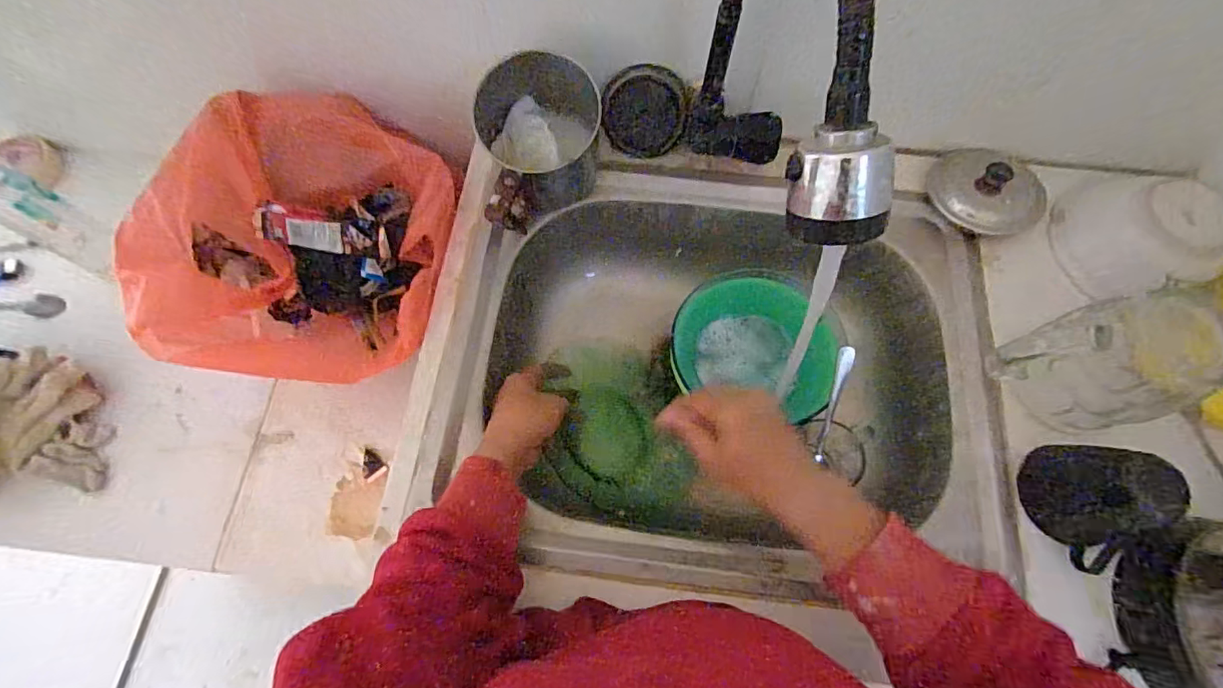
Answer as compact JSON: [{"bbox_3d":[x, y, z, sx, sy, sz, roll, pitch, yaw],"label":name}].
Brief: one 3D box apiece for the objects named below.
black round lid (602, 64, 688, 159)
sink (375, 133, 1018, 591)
[{"bbox_3d":[0.033,-0.228,0.521,0.081,0.083,0.009,-7,33,-5],"label":"black round lid"},{"bbox_3d":[0.087,0.018,0.535,0.521,0.152,0.395,7,69,2],"label":"sink"}]

